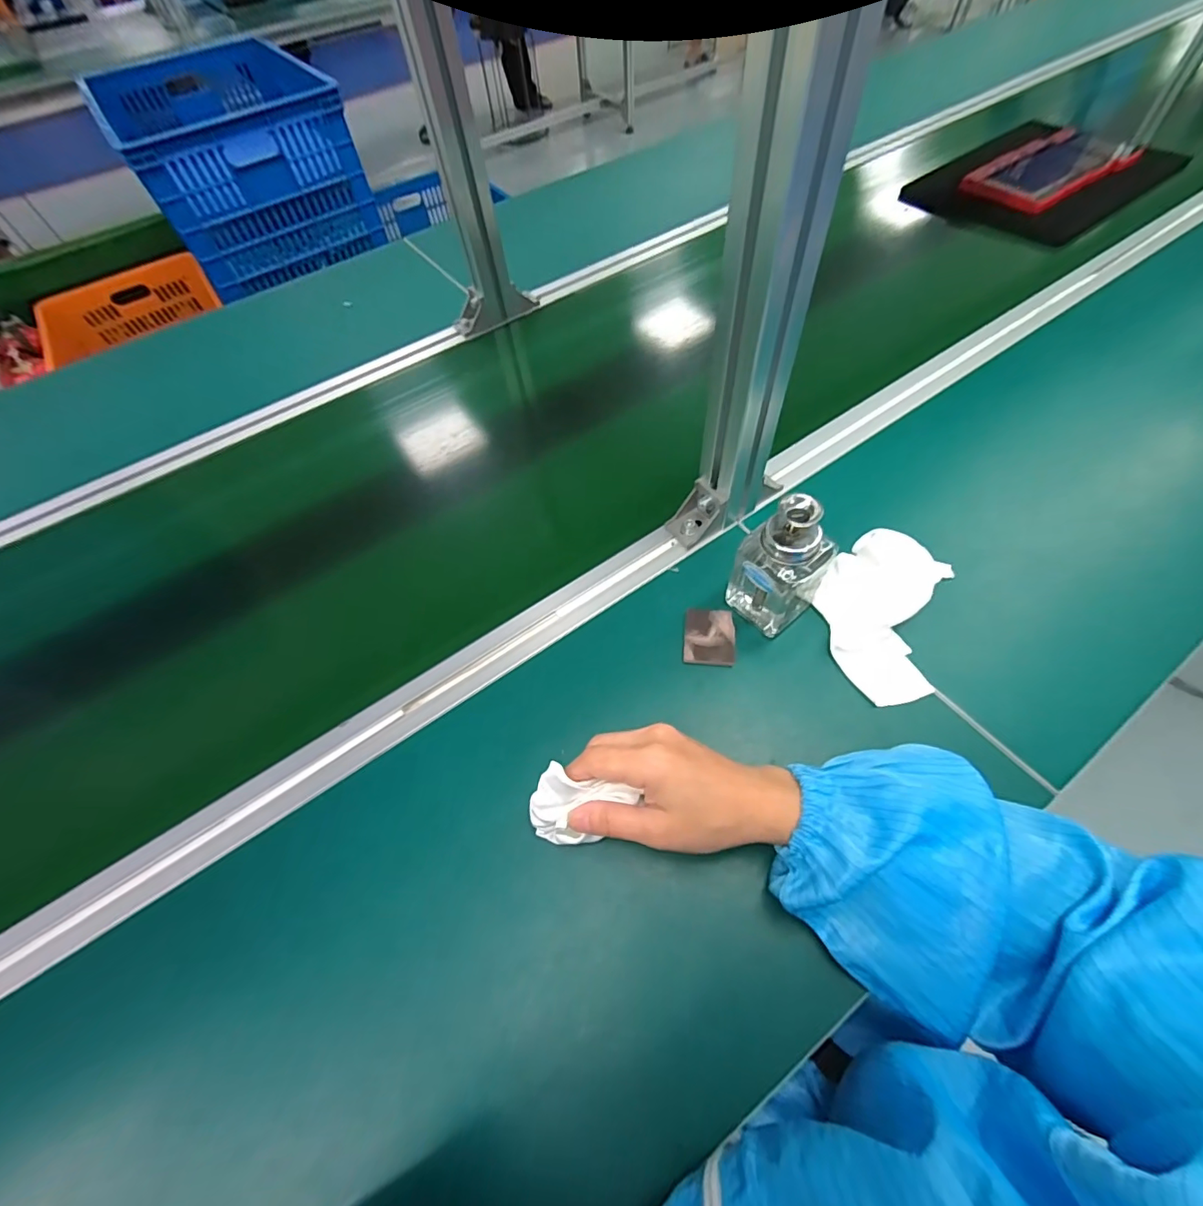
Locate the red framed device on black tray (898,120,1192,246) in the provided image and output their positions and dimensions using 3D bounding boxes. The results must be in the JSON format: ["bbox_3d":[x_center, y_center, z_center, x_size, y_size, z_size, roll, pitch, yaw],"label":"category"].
[{"bbox_3d":[0.647,-0.637,0.747,0.344,0.035,0.241,-32,62,-14],"label":"red framed device on black tray"}]

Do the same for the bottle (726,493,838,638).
[{"bbox_3d":[0.131,-0.027,0.373,0.056,0.115,0.046,36,67,23],"label":"bottle"}]

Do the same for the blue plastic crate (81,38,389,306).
[{"bbox_3d":[-0.931,-1.160,1.323,0.446,0.290,0.733,-31,61,-14],"label":"blue plastic crate"}]

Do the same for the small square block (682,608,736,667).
[{"bbox_3d":[0.088,0.027,0.413,0.039,0.008,0.047,5,59,7],"label":"small square block"}]

